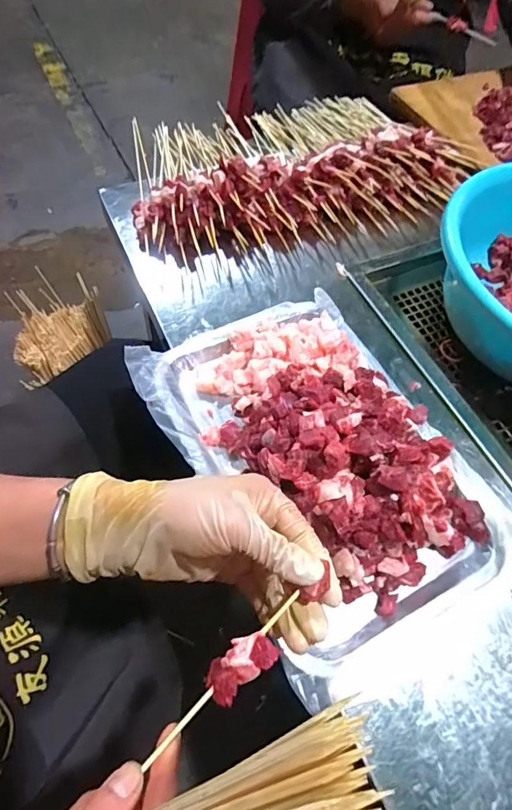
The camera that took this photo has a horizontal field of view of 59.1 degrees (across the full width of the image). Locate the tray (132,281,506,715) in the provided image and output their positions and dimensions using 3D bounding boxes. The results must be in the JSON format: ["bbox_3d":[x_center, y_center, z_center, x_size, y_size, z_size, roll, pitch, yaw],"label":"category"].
[{"bbox_3d":[0.051,0.027,0.373,0.210,0.068,0.301,-25,64,-18],"label":"tray"}]

